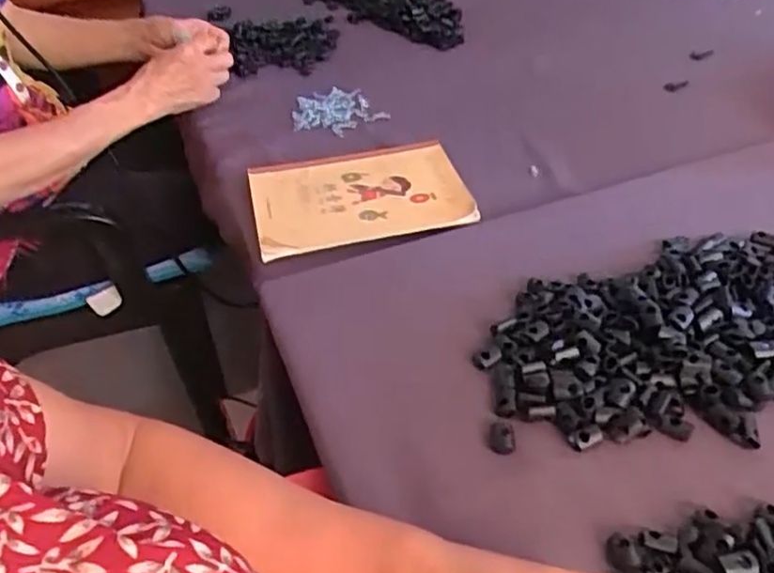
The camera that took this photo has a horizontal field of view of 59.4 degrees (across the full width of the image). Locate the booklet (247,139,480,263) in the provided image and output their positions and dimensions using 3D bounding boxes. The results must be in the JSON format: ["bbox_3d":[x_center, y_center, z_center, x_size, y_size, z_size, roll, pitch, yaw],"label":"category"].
[{"bbox_3d":[-0.029,-0.092,0.672,0.202,0.012,0.150,-10,43,-9],"label":"booklet"}]

